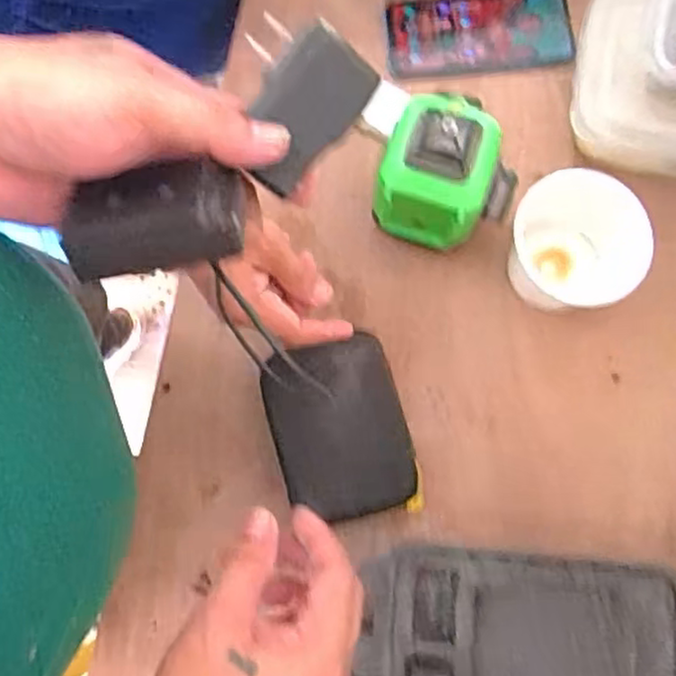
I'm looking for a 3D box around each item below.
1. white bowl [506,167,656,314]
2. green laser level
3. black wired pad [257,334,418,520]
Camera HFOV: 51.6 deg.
[{"bbox_3d":[0.177,-0.067,0.536,0.076,0.100,0.098,-35,81,-6],"label":"white bowl"},{"bbox_3d":[0.083,-0.124,0.531,0.099,0.125,0.090,17,80,4],"label":"green laser level"},{"bbox_3d":[0.001,0.066,0.506,0.093,0.018,0.123,-14,79,-2],"label":"black wired pad"}]

